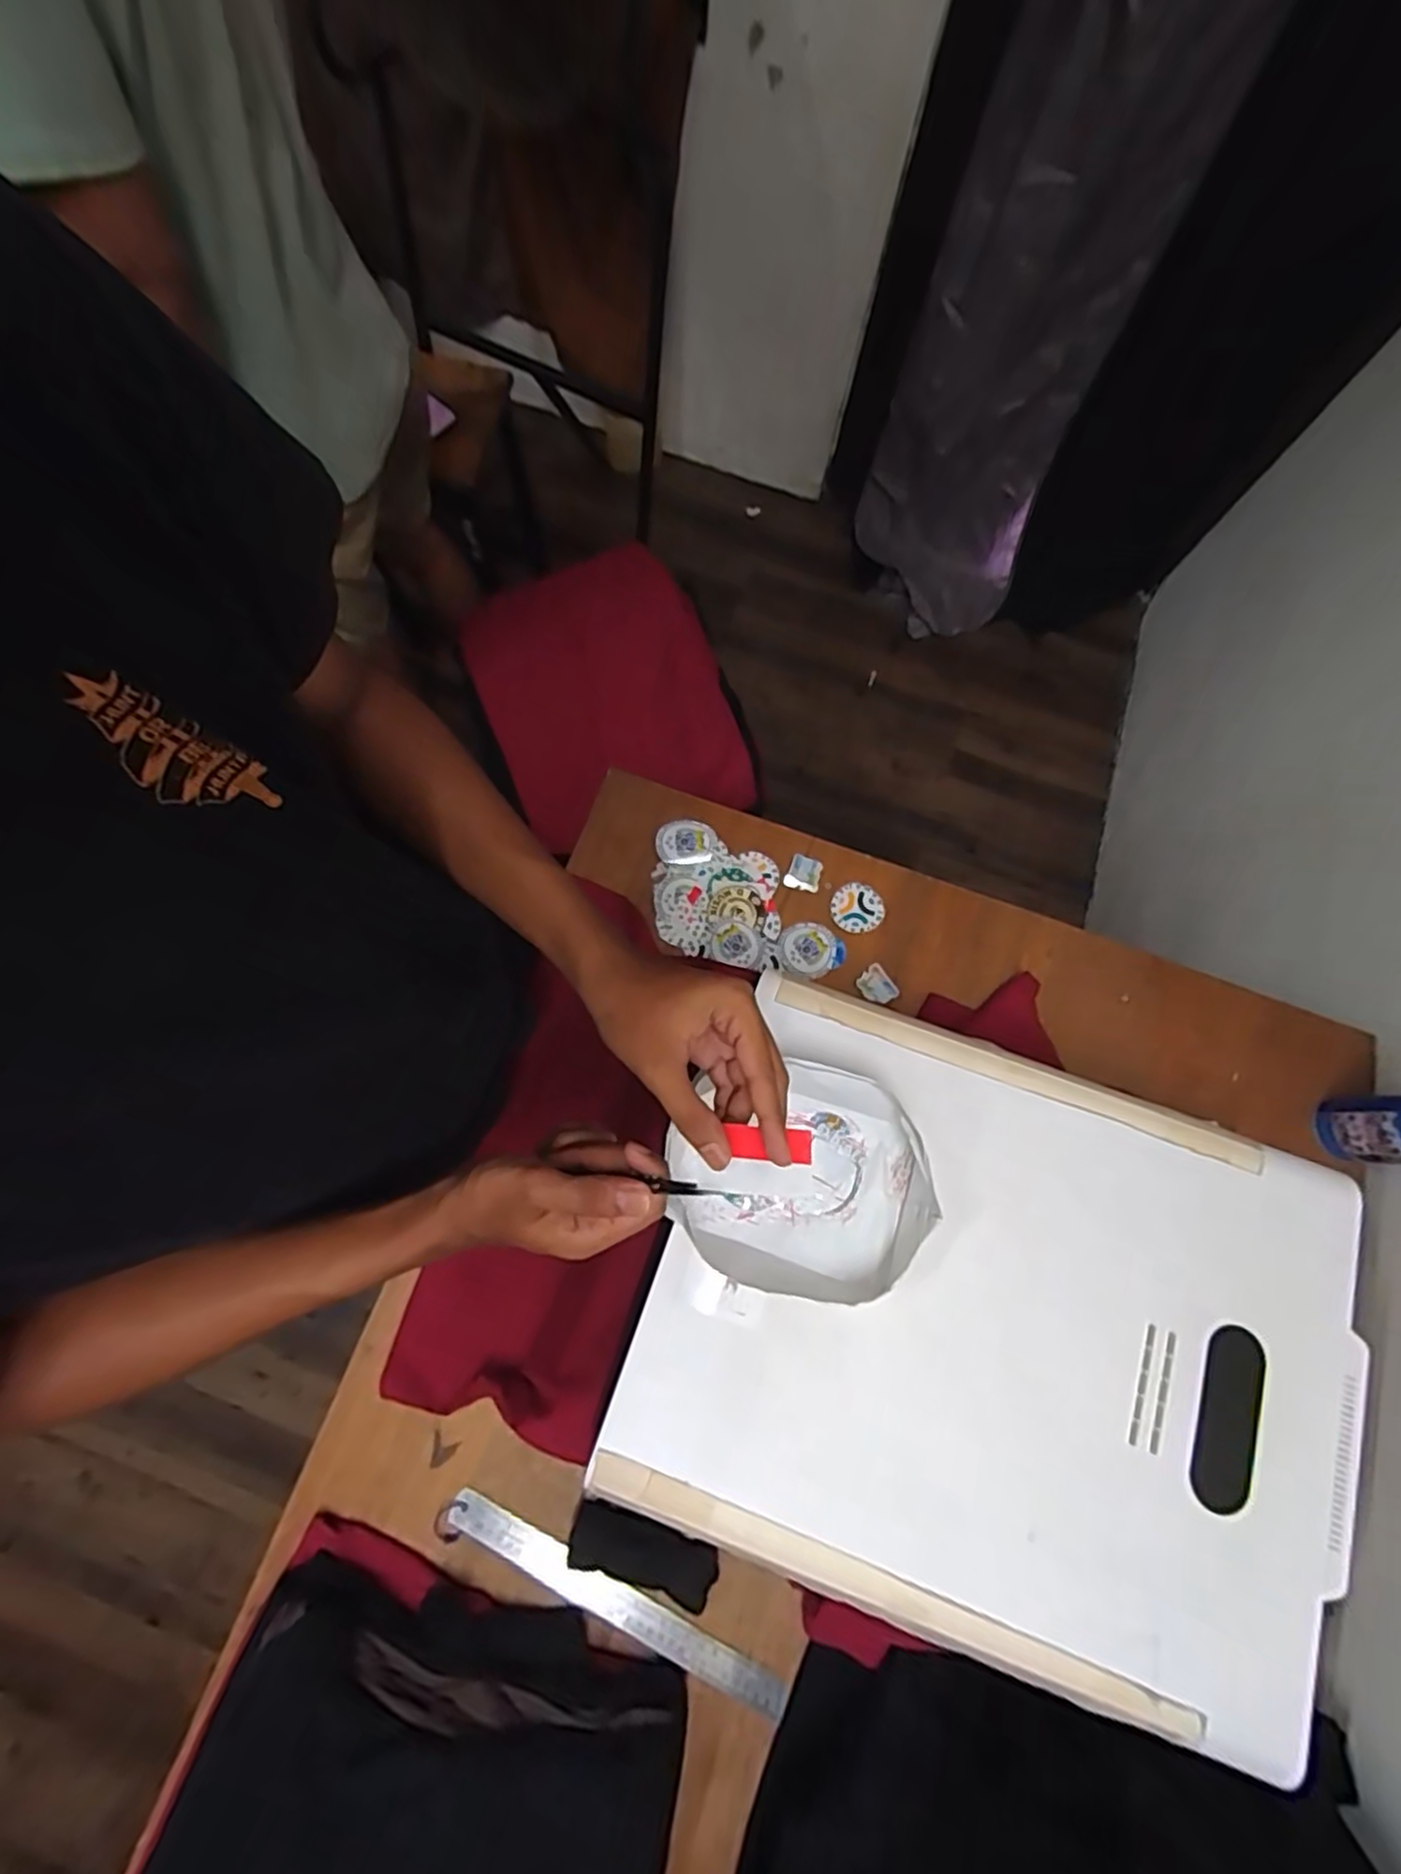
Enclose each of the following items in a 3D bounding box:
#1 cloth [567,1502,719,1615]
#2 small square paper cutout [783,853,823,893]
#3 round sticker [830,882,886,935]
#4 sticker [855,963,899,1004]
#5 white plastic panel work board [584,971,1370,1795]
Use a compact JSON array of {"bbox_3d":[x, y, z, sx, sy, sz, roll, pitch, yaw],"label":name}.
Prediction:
[{"bbox_3d":[-0.049,0.523,0.603,0.120,0.023,0.048,15,76,2],"label":"cloth"},{"bbox_3d":[0.115,-0.071,0.793,0.037,0.004,0.037,16,86,13],"label":"small square paper cutout"},{"bbox_3d":[0.171,-0.031,0.779,0.057,0.005,0.053,0,83,-1],"label":"round sticker"},{"bbox_3d":[0.187,0.052,0.758,0.033,0.005,0.040,-35,80,-10],"label":"sticker"},{"bbox_3d":[0.224,0.290,0.530,0.498,0.027,0.391,20,76,3],"label":"white plastic panel work board"}]

